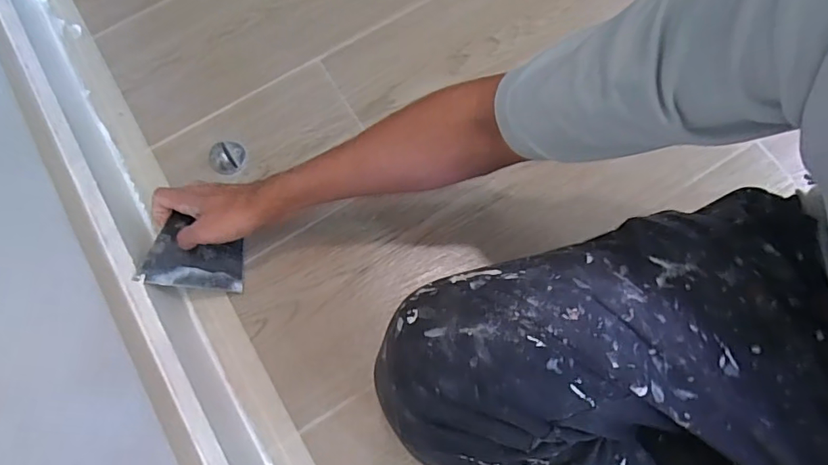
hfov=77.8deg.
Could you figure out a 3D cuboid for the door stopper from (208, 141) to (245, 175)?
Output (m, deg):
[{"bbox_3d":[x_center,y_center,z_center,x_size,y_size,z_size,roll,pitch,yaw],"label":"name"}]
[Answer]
[{"bbox_3d":[-0.238,-0.097,0.647,0.045,0.018,0.042,-1,72,4],"label":"door stopper"}]

